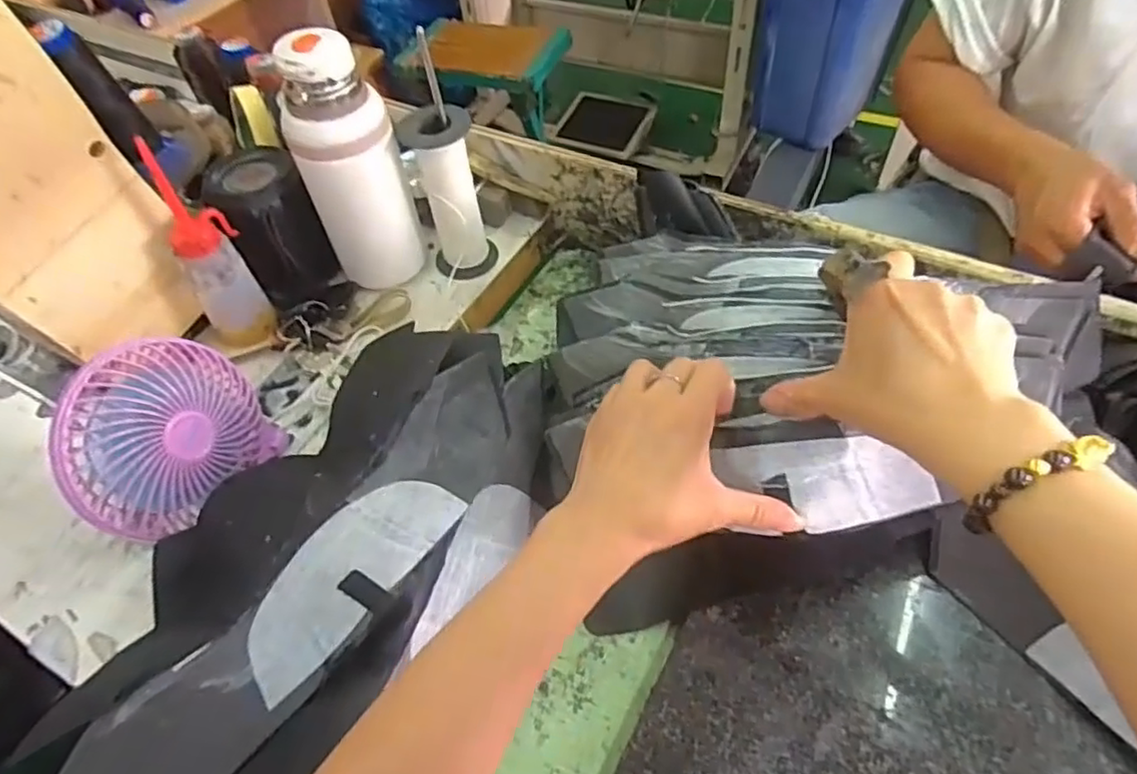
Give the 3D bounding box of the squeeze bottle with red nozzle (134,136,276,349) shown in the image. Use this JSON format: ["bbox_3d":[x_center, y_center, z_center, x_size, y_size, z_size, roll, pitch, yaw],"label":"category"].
[{"bbox_3d":[-0.289,-0.105,0.528,0.044,0.169,0.055,9,54,12],"label":"squeeze bottle with red nozzle"}]

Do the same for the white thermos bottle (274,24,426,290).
[{"bbox_3d":[-0.178,-0.178,0.541,0.065,0.203,0.069,23,58,21],"label":"white thermos bottle"}]

